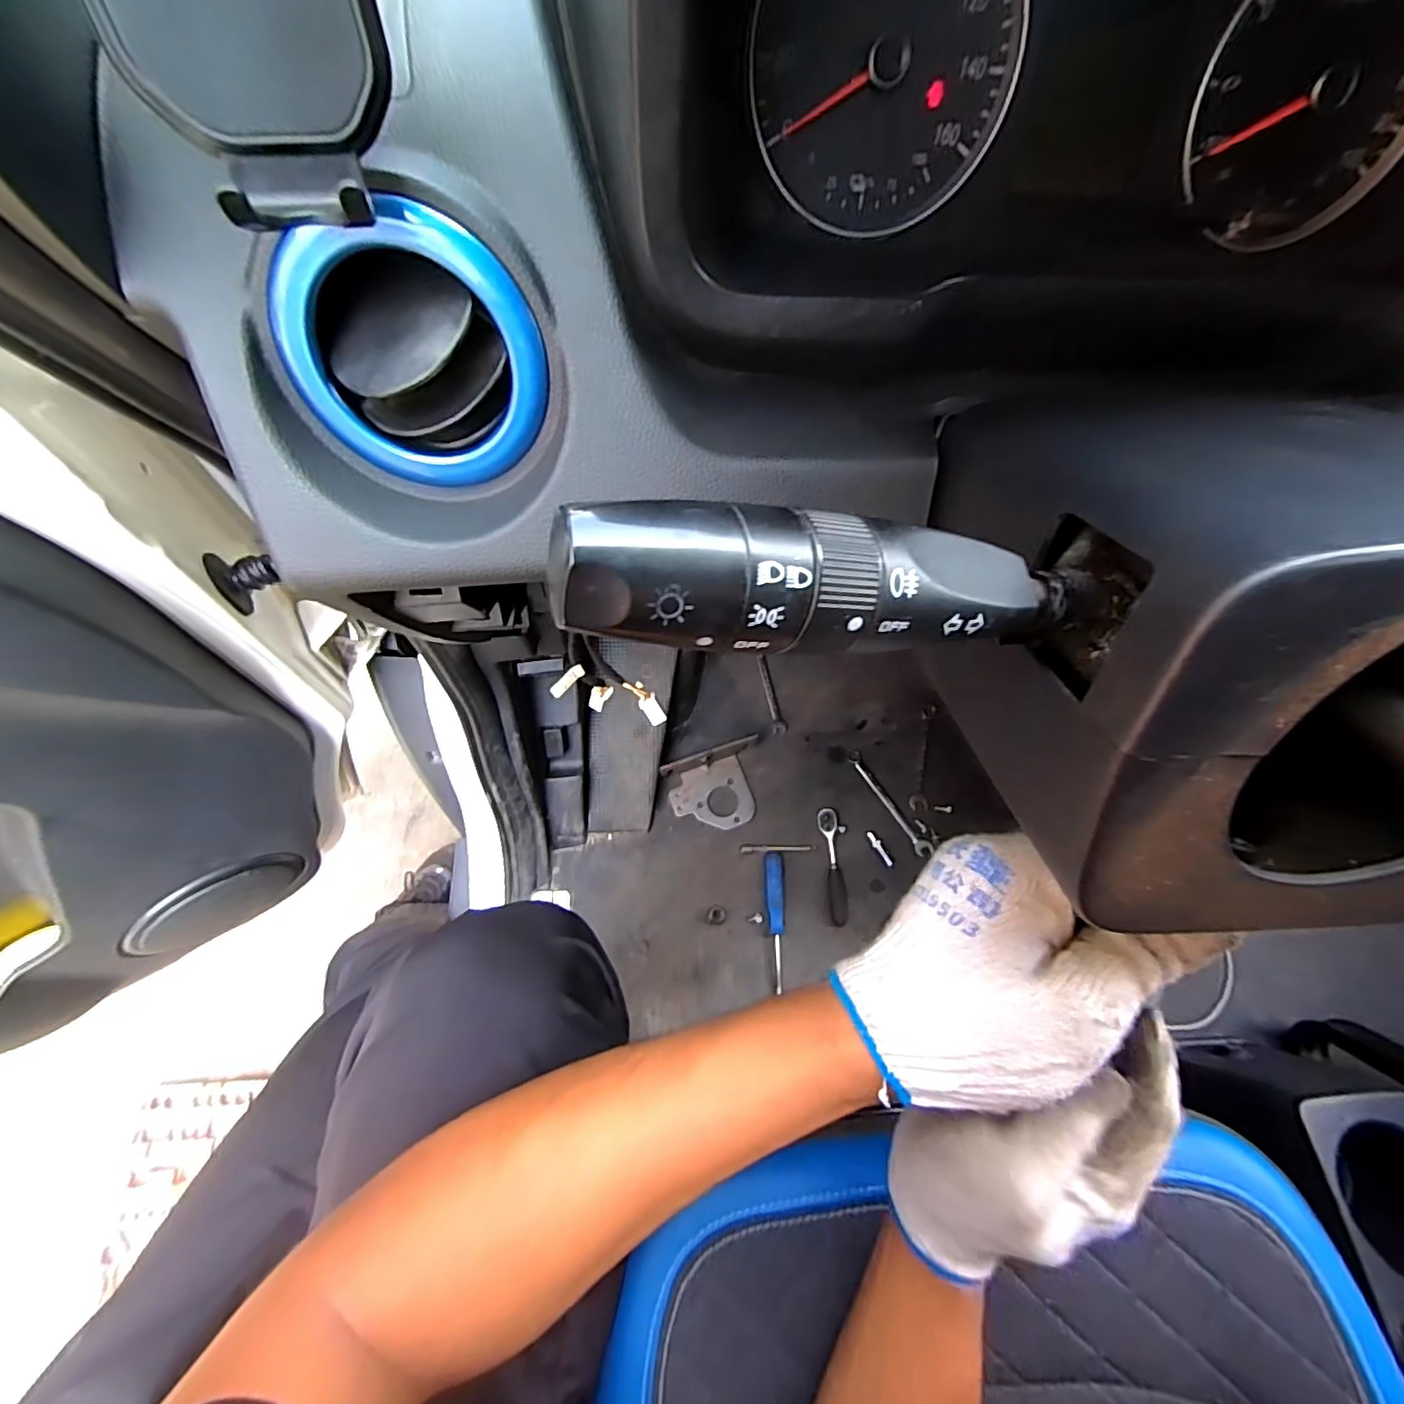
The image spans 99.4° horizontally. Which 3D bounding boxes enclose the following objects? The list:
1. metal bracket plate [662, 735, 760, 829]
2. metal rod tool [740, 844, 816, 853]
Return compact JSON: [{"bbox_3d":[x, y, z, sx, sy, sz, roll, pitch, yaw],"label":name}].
[{"bbox_3d":[0.027,0.113,0.787,0.136,0.046,0.105,-19,69,-10],"label":"metal bracket plate"},{"bbox_3d":[0.101,0.193,0.784,0.100,0.006,0.011,2,67,-2],"label":"metal rod tool"}]

